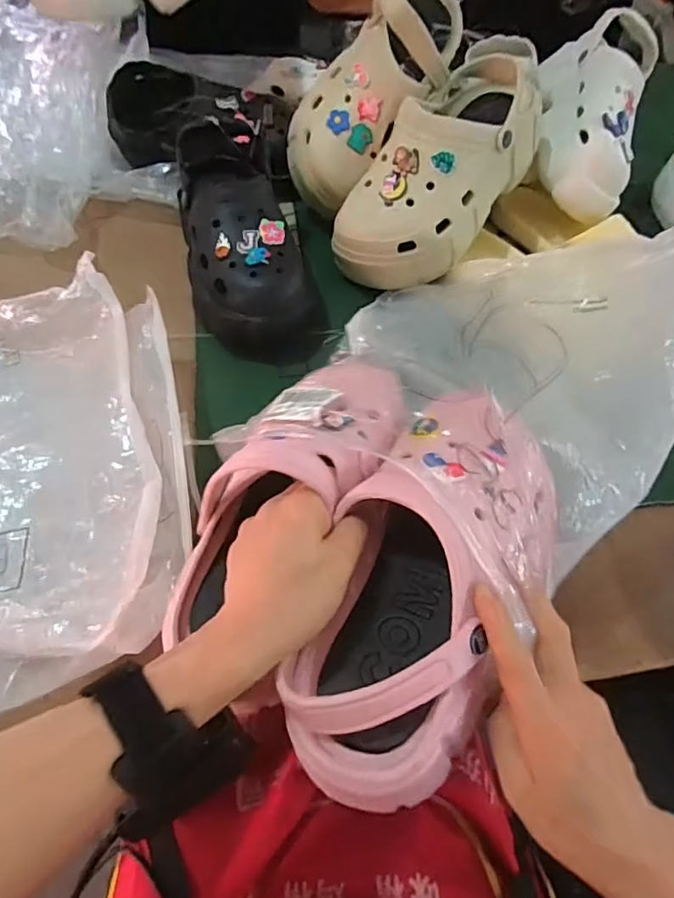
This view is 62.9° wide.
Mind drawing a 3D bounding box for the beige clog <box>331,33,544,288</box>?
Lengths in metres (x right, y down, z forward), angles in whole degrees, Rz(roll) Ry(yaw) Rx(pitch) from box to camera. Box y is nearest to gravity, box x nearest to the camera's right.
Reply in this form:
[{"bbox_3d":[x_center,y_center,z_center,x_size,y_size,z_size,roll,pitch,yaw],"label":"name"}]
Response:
[{"bbox_3d":[0.113,-0.283,0.566,0.113,0.093,0.267,35,84,17],"label":"beige clog"}]

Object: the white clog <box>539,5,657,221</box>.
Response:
[{"bbox_3d":[0.298,-0.390,0.635,0.123,0.083,0.241,8,76,1],"label":"white clog"}]

